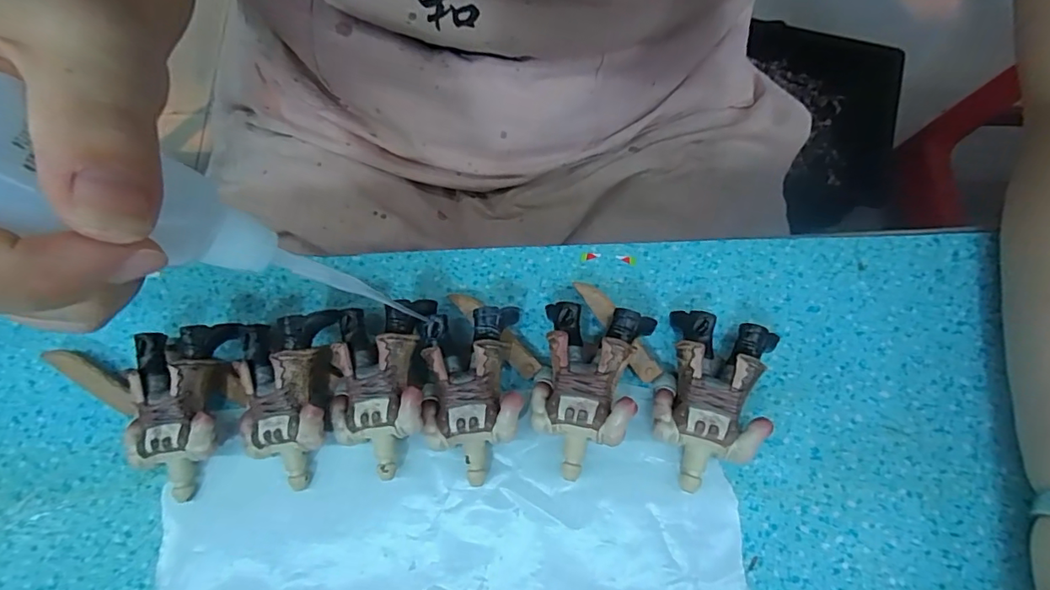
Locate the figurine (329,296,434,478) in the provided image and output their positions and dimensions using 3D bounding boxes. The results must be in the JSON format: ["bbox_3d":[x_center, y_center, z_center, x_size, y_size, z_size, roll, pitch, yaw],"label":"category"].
[{"bbox_3d":[-0.052,0.032,0.188,0.036,0.024,0.059,2,70,3],"label":"figurine"}]

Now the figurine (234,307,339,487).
[{"bbox_3d":[-0.085,0.037,0.186,0.032,0.025,0.057,0,70,2],"label":"figurine"}]

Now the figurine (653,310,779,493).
[{"bbox_3d":[0.064,0.036,0.182,0.035,0.020,0.058,12,71,6],"label":"figurine"}]

